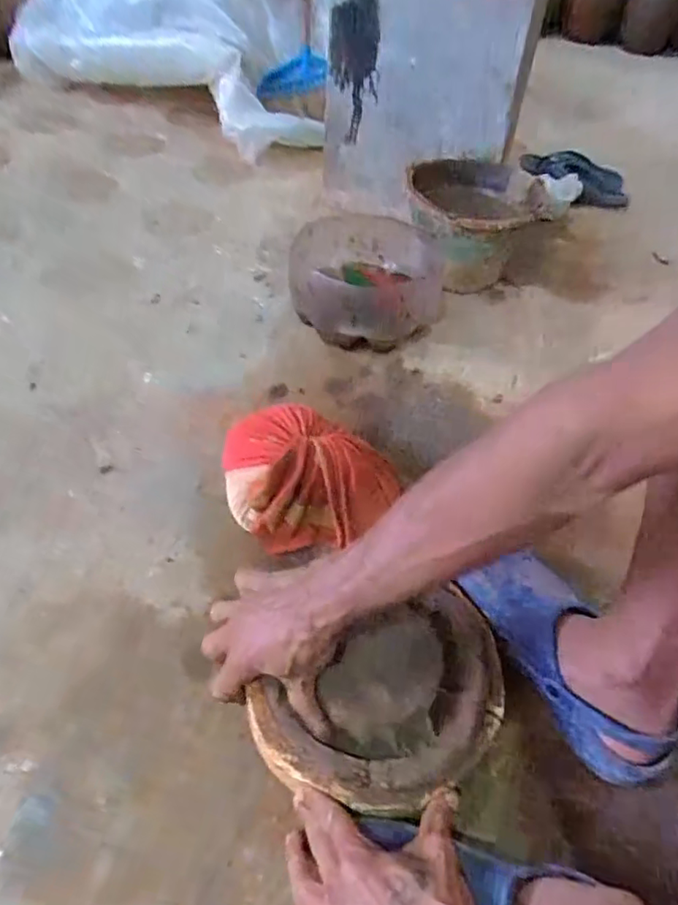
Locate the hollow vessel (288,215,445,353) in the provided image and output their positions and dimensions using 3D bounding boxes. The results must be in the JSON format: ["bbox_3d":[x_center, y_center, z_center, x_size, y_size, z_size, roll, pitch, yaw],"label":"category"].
[{"bbox_3d":[0.055,-0.289,0.956,0.262,0.120,0.243,6,48,0],"label":"hollow vessel"}]

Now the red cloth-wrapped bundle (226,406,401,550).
[{"bbox_3d":[-0.054,0.026,0.680,0.157,0.101,0.194,-19,53,-22],"label":"red cloth-wrapped bundle"}]

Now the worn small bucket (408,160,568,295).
[{"bbox_3d":[0.253,-0.415,1.059,0.256,0.158,0.255,5,48,0],"label":"worn small bucket"}]

